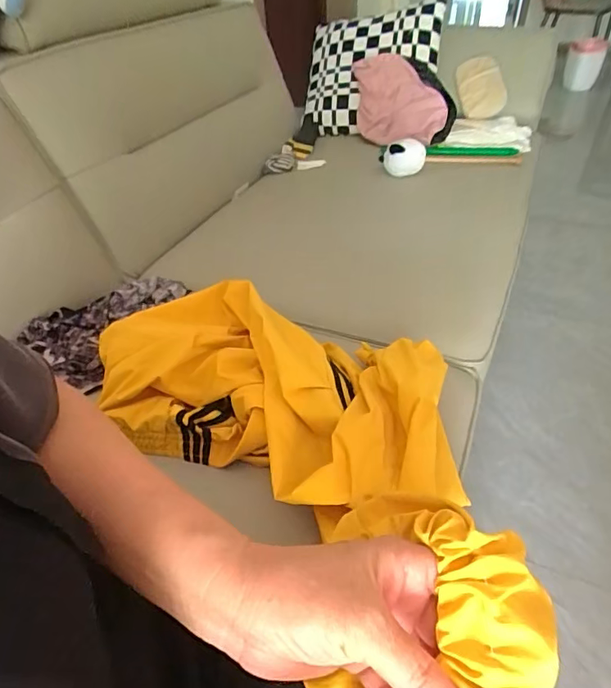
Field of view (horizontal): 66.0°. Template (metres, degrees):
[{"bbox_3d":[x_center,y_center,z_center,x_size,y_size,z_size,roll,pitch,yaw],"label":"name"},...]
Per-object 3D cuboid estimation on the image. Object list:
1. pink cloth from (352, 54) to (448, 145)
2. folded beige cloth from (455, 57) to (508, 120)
[{"bbox_3d":[0.266,-0.708,1.373,0.283,0.223,0.069,13,8,20],"label":"pink cloth"},{"bbox_3d":[0.526,-0.762,1.405,0.127,0.025,0.185,-12,80,9],"label":"folded beige cloth"}]

